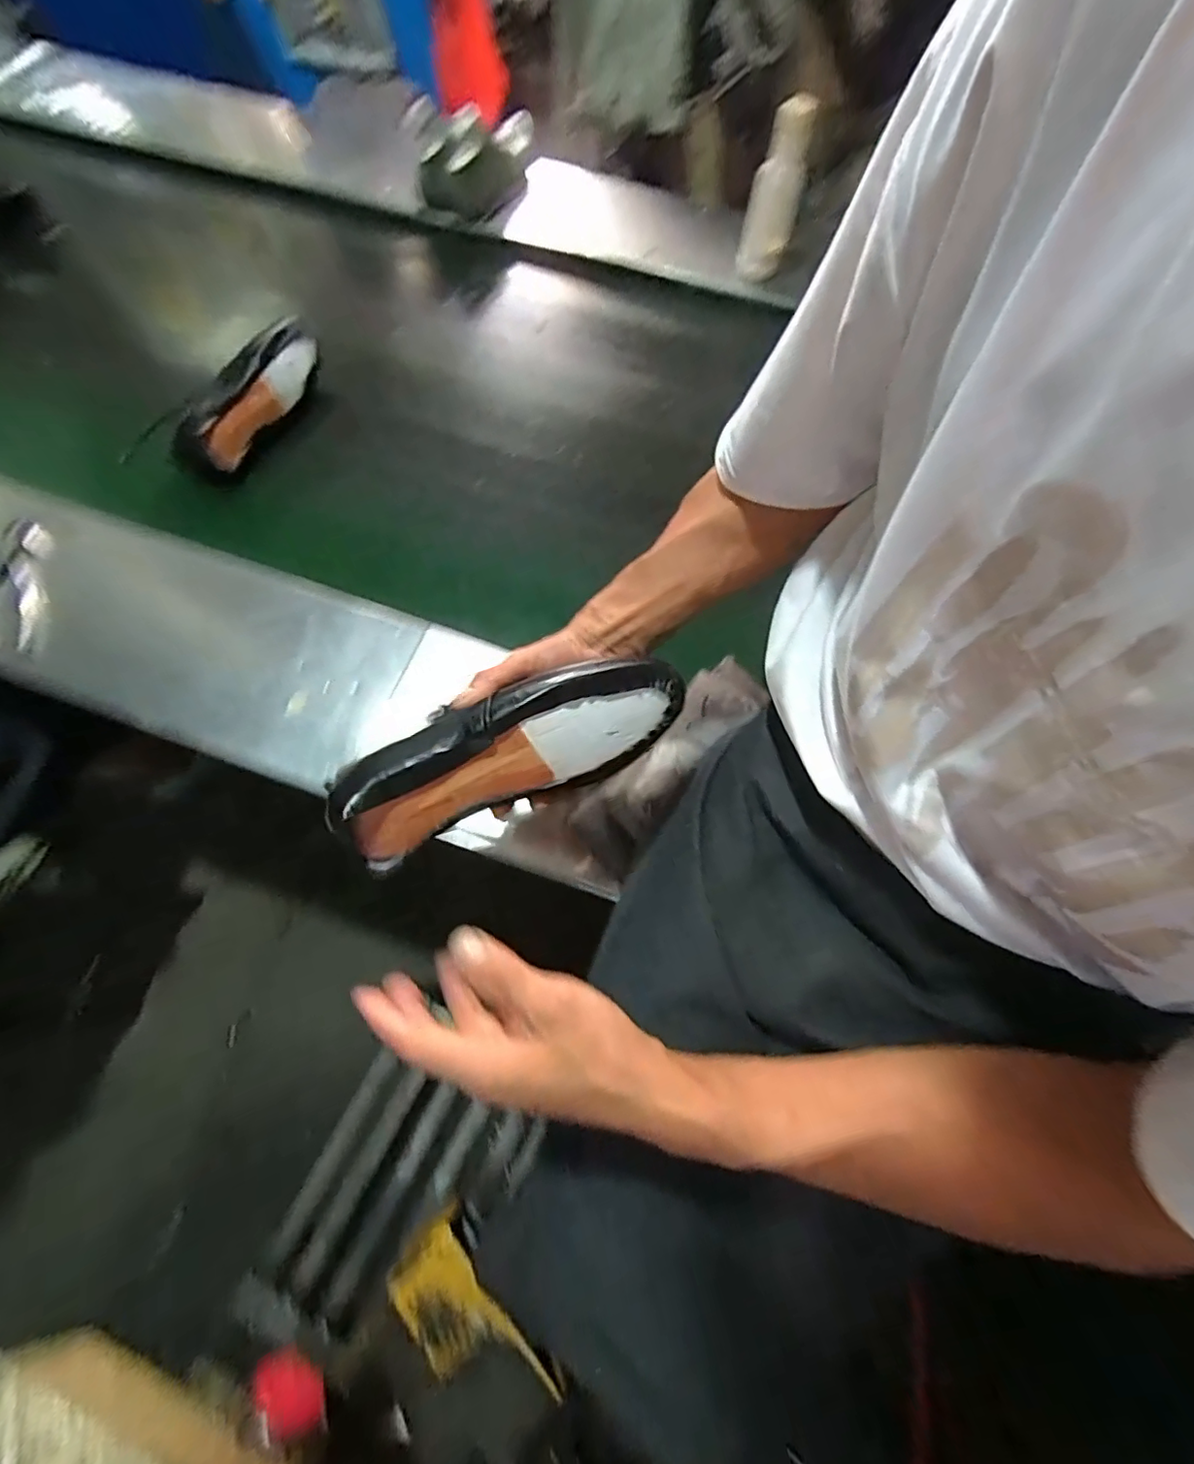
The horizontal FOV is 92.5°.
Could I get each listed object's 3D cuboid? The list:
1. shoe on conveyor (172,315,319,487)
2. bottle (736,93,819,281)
[{"bbox_3d":[-0.479,-0.470,0.800,0.074,0.072,0.256,19,69,6],"label":"shoe on conveyor"},{"bbox_3d":[0.275,-0.822,0.882,0.069,0.215,0.052,23,69,8],"label":"bottle"}]

